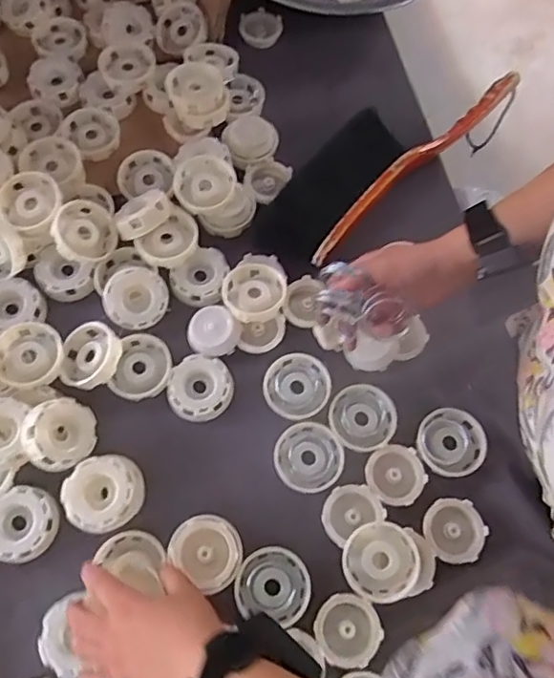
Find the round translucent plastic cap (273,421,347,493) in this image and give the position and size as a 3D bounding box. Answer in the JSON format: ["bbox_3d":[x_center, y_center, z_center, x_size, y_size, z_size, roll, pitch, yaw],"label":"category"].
[{"bbox_3d":[0.031,0.115,0.556,0.065,0.009,0.064,-25,73,-10],"label":"round translucent plastic cap"}]

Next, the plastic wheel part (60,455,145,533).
[{"bbox_3d":[-0.158,0.142,0.524,0.063,0.033,0.068,1,70,-2],"label":"plastic wheel part"}]

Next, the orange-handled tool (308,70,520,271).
[{"bbox_3d":[0.168,-0.212,0.669,0.027,0.024,0.372,44,74,12],"label":"orange-handled tool"}]

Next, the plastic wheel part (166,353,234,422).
[{"bbox_3d":[-0.078,0.048,0.574,0.064,0.015,0.064,1,70,-2],"label":"plastic wheel part"}]

